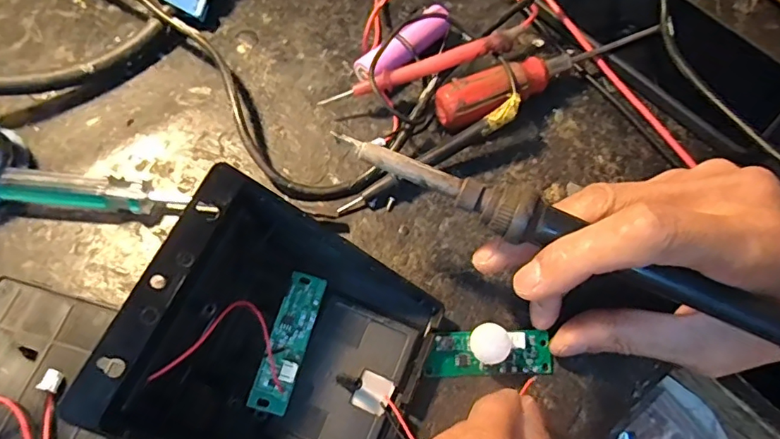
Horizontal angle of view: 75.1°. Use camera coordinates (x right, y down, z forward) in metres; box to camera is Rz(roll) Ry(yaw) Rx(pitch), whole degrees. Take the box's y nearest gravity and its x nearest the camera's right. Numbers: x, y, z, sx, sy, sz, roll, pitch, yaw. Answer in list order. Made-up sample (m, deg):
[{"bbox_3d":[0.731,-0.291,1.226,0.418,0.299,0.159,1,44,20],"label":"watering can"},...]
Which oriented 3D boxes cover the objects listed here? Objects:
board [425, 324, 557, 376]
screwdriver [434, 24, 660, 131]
[{"bbox_3d":[0.046,0.060,0.233,0.057,0.014,0.020,0,66,-1],"label":"board"},{"bbox_3d":[0.091,-0.082,0.292,0.144,0.024,0.022,-23,69,-12],"label":"screwdriver"}]

